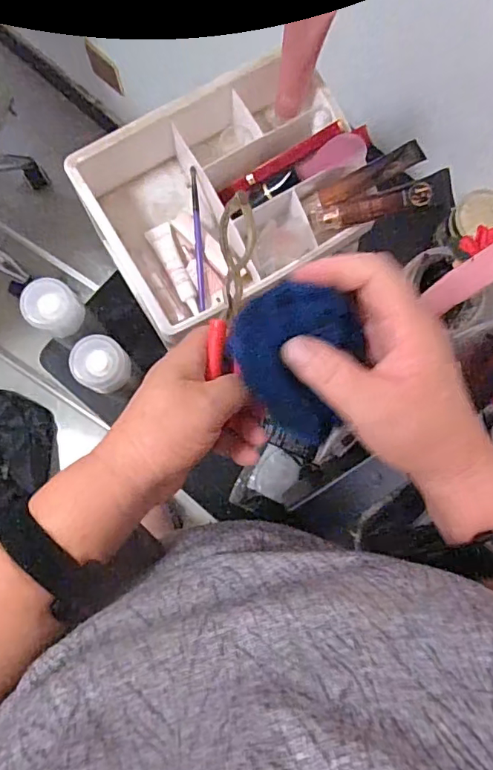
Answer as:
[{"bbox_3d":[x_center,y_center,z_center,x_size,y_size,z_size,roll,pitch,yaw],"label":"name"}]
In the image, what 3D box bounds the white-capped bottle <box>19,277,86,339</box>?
[{"bbox_3d":[-0.169,-0.067,0.458,0.042,0.043,0.043,0,83,-2],"label":"white-capped bottle"}]

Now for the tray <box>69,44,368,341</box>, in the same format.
[{"bbox_3d":[-0.019,-0.171,0.465,0.220,0.064,0.176,-30,85,-6],"label":"tray"}]

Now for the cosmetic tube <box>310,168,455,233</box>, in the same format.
[{"bbox_3d":[0.118,-0.160,0.461,0.120,0.018,0.026,-10,83,18],"label":"cosmetic tube"}]

